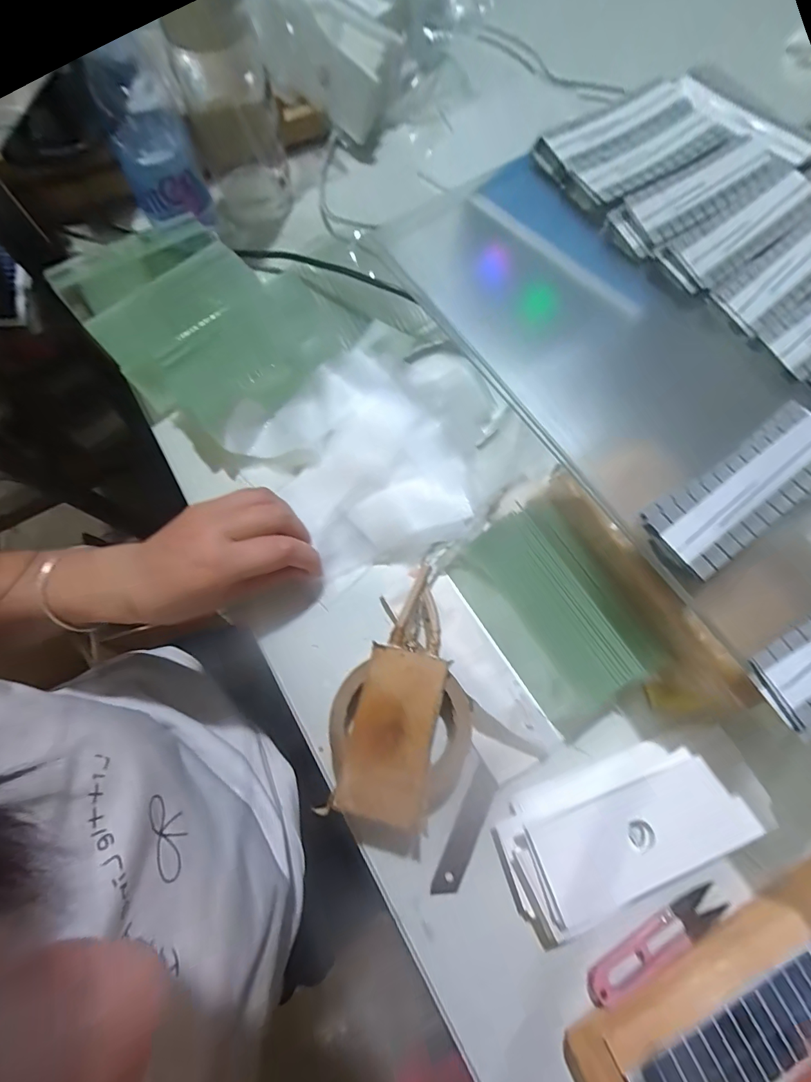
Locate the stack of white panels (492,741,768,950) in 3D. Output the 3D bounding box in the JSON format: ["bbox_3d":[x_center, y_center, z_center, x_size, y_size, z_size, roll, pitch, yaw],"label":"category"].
[{"bbox_3d":[0.139,0.182,0.278,0.156,0.041,0.066,-23,75,-7],"label":"stack of white panels"}]

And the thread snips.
[{"bbox_3d":[0.160,0.257,0.277,0.102,0.010,0.022,-25,75,-8],"label":"thread snips"}]

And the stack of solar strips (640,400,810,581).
[{"bbox_3d":[0.194,-0.028,0.243,0.124,0.011,0.047,-33,77,-10],"label":"stack of solar strips"}]

